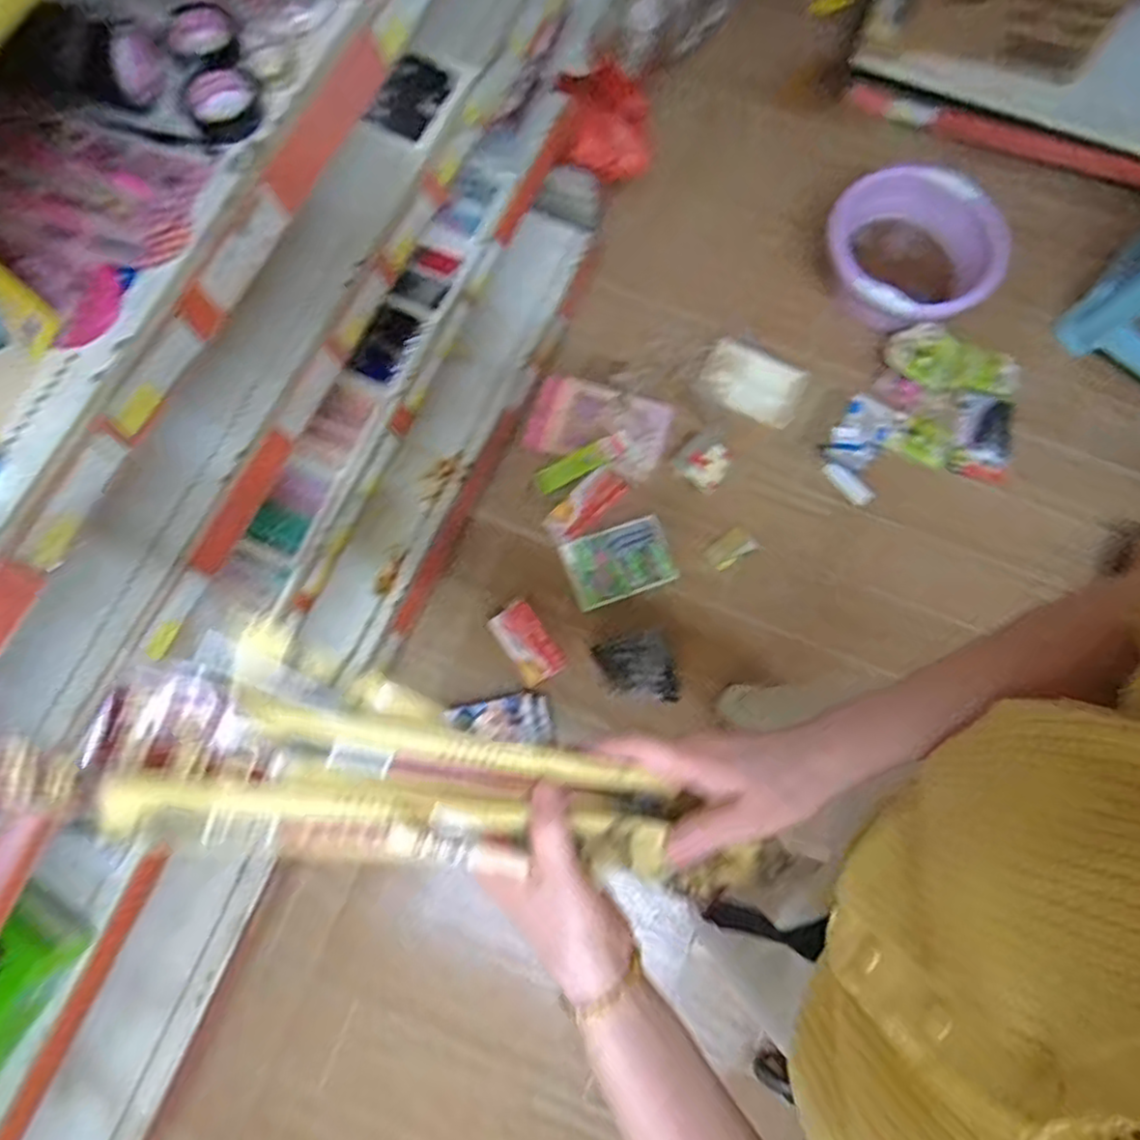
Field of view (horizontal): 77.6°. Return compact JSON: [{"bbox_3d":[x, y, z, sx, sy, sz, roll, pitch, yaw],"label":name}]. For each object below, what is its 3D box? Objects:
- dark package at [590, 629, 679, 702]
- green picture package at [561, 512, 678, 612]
[{"bbox_3d":[0.130,0.198,1.381,0.140,0.018,0.135,-14,76,-4],"label":"dark package"},{"bbox_3d":[0.102,-0.019,1.419,0.215,0.027,0.140,-19,76,-5],"label":"green picture package"}]

